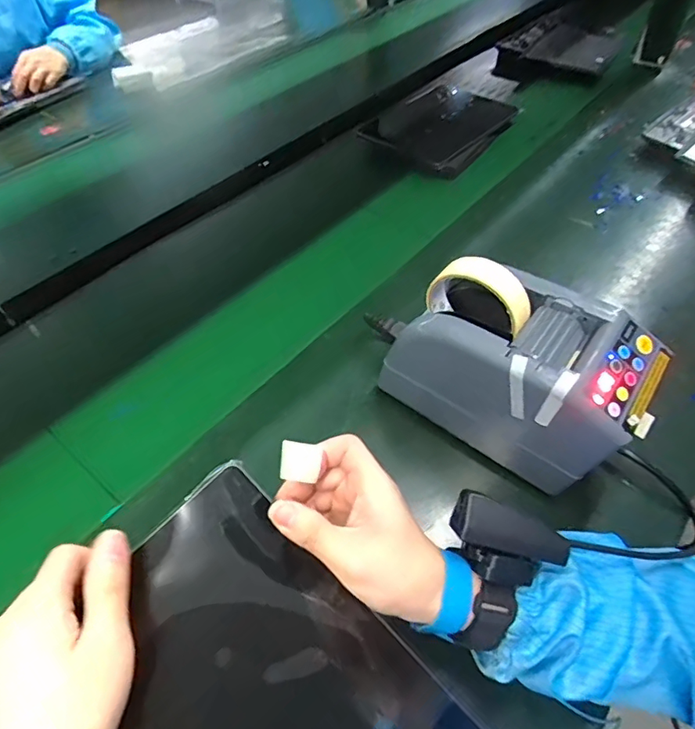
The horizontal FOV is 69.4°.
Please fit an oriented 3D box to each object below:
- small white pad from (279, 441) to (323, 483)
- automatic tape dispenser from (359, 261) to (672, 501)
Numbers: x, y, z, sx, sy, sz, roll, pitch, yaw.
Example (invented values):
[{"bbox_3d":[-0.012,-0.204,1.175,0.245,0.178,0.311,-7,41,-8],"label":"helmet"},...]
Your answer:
[{"bbox_3d":[-0.030,0.062,0.317,0.026,0.004,0.024,15,74,-26],"label":"small white pad"},{"bbox_3d":[0.130,-0.003,0.451,0.240,0.159,0.124,30,57,24],"label":"automatic tape dispenser"}]

